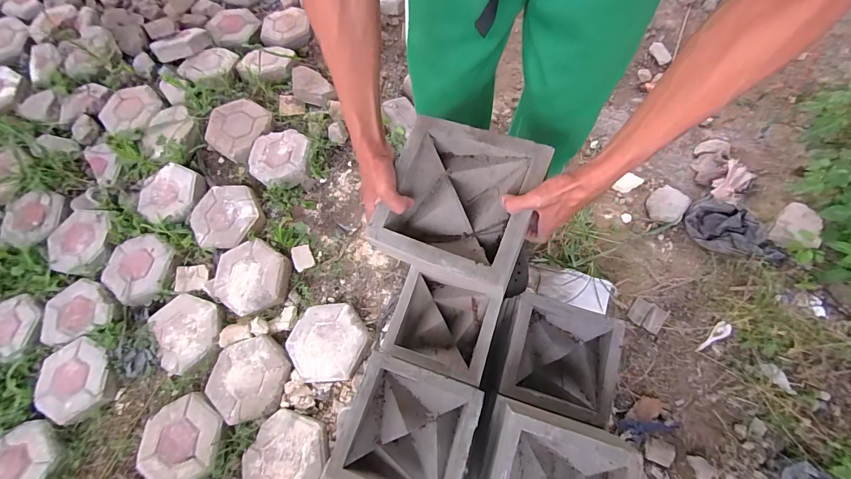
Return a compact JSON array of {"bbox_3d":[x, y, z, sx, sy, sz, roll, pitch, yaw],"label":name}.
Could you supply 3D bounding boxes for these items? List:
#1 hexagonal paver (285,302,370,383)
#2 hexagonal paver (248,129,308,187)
[{"bbox_3d":[-0.258,0.274,0.994,0.200,0.048,0.192,-2,71,0],"label":"hexagonal paver"},{"bbox_3d":[-0.462,-0.257,1.176,0.185,0.044,0.215,-3,71,0],"label":"hexagonal paver"}]

